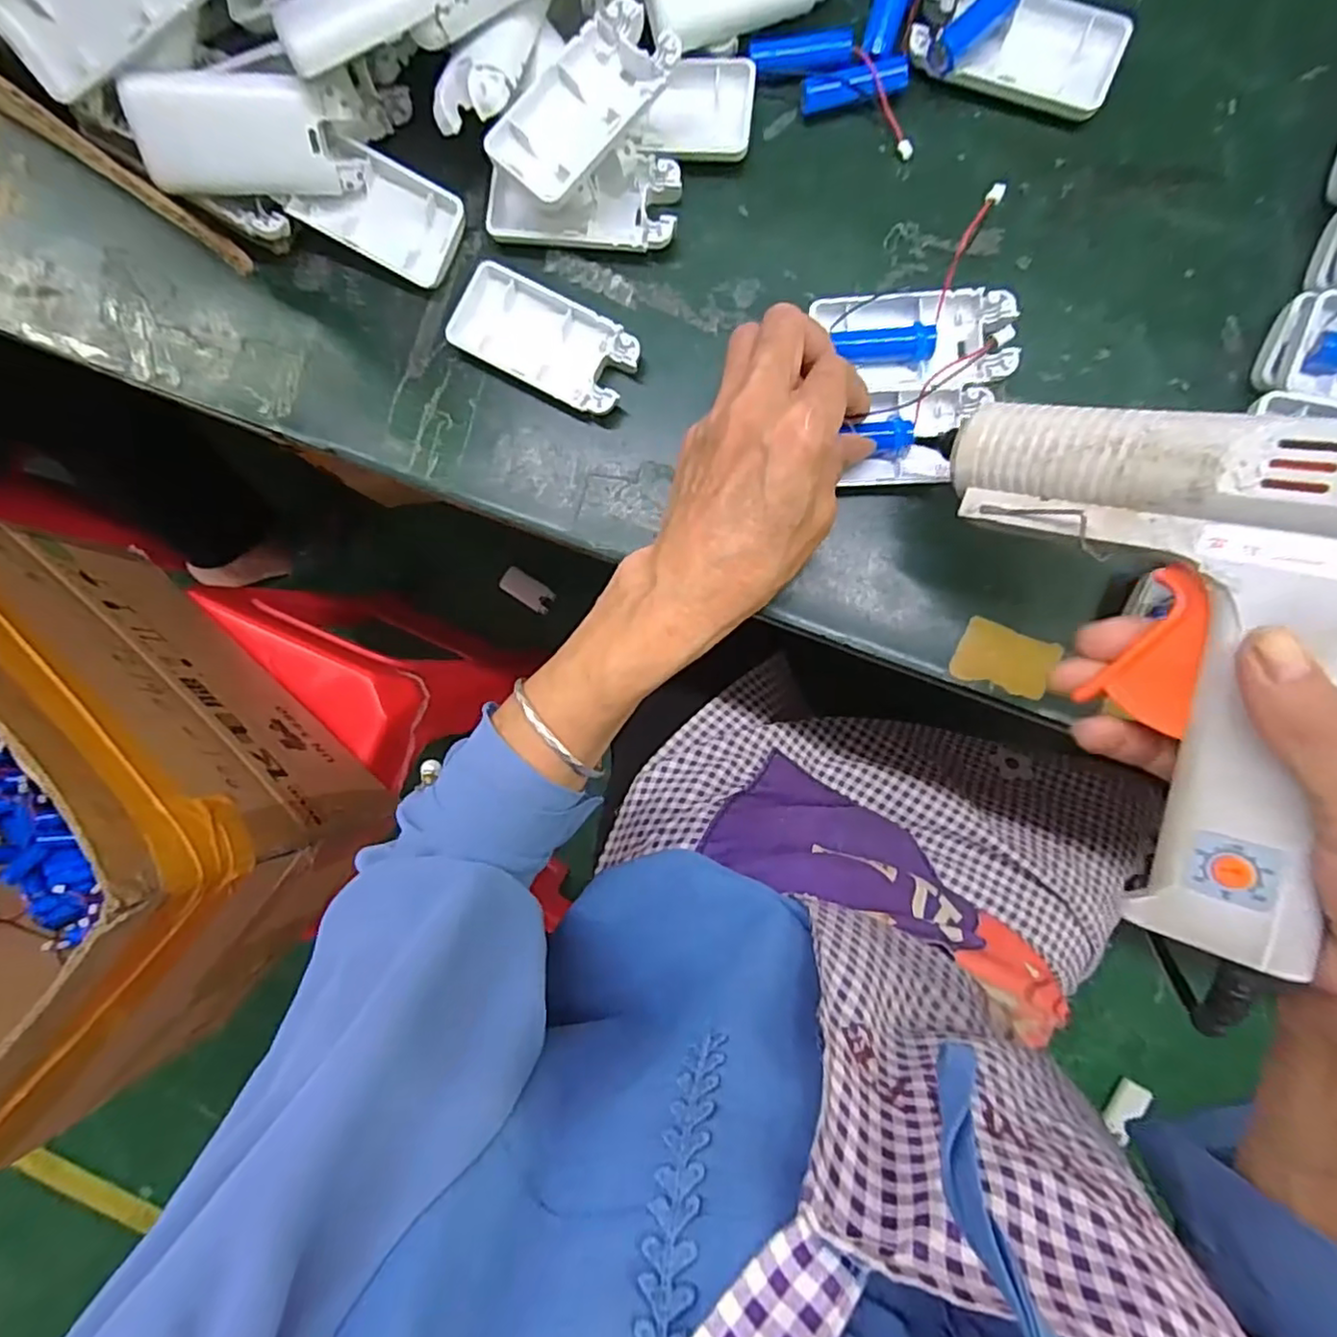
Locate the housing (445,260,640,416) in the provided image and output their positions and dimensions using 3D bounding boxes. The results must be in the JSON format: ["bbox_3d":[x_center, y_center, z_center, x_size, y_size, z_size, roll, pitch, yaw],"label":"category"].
[{"bbox_3d":[-0.062,-0.164,0.330,0.094,0.015,0.043,28,91,5],"label":"housing"}]

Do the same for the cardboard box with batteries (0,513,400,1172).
[{"bbox_3d":[-0.482,0.108,0.473,0.385,0.267,0.345,45,92,5],"label":"cardboard box with batteries"}]

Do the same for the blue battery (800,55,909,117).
[{"bbox_3d":[0.089,-0.277,0.313,0.049,0.011,0.016,-14,87,4],"label":"blue battery"}]

